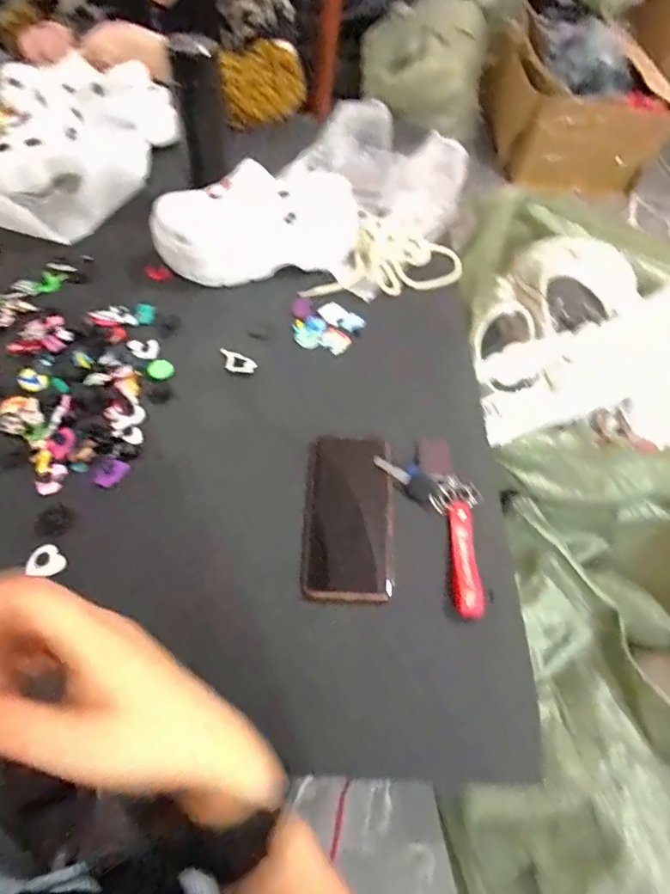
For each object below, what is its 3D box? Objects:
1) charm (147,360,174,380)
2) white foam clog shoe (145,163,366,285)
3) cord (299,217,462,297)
[{"bbox_3d":[-0.189,-0.084,0.535,0.026,0.006,0.024,2,56,-3],"label":"charm"},{"bbox_3d":[-0.098,-0.280,0.612,0.240,0.094,0.108,-20,59,-17],"label":"white foam clog shoe"},{"bbox_3d":[0.072,-0.231,0.633,0.138,0.035,0.189,31,59,16],"label":"cord"}]

